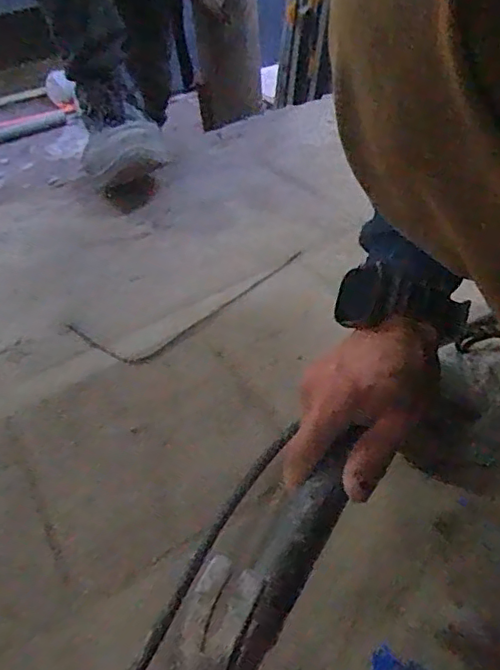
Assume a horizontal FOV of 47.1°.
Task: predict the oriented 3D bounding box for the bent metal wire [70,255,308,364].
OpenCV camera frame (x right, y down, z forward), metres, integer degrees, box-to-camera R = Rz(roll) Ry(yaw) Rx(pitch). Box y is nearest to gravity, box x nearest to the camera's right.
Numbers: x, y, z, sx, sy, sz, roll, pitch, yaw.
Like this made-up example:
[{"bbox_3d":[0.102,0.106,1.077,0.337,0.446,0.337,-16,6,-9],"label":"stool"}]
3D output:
[{"bbox_3d":[-0.065,-0.046,0.633,0.246,0.005,0.104,-36,51,-28],"label":"bent metal wire"}]

